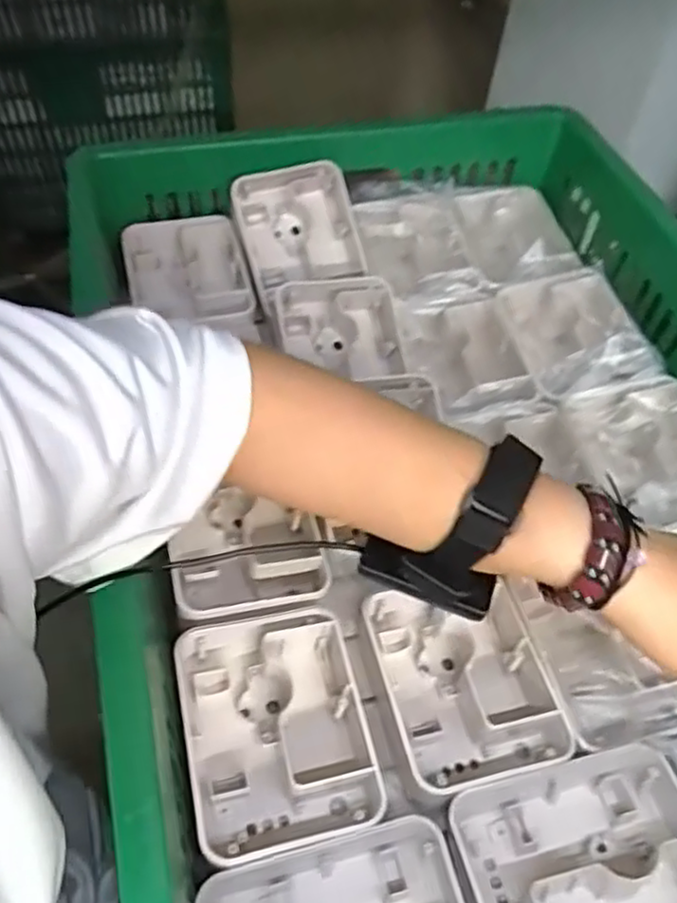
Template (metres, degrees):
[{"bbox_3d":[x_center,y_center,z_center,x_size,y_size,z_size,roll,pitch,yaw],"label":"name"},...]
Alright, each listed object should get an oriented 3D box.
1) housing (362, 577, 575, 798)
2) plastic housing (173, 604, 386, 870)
[{"bbox_3d":[0.079,0.144,0.447,0.098,0.044,0.124,-10,55,-11],"label":"housing"},{"bbox_3d":[-0.037,0.161,0.411,0.101,0.034,0.128,-11,55,-11],"label":"plastic housing"}]

